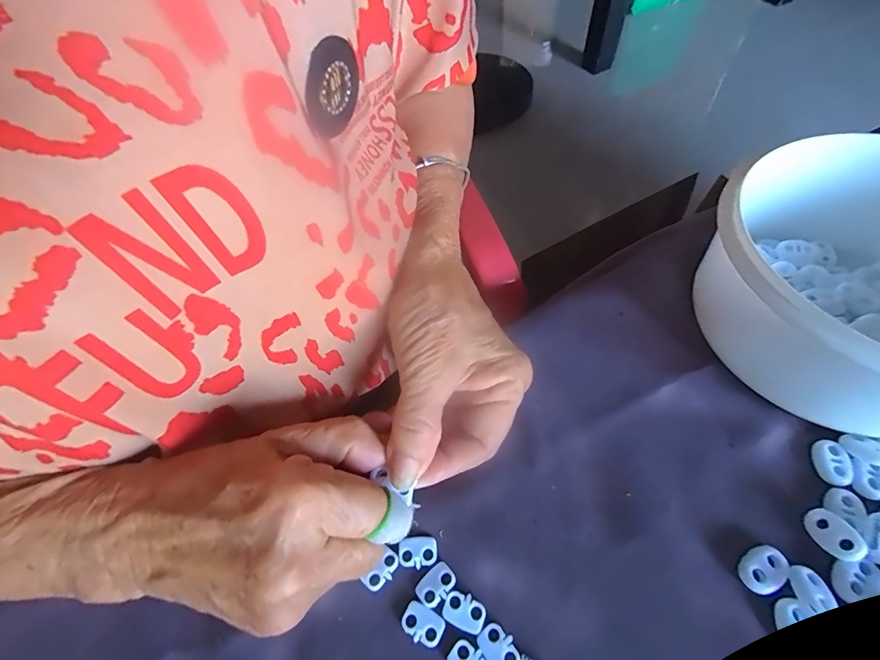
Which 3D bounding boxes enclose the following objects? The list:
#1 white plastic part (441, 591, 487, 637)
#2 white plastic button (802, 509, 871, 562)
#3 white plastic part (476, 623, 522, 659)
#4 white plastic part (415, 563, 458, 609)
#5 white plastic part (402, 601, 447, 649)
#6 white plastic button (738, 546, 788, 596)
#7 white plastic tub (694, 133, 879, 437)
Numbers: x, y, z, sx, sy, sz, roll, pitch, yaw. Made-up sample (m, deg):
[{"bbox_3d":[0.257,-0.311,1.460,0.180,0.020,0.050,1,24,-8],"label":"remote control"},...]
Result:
[{"bbox_3d":[0.011,0.126,0.187,0.019,0.004,0.013,18,60,16],"label":"white plastic part"},{"bbox_3d":[0.178,0.092,0.190,0.015,0.004,0.022,-43,38,14],"label":"white plastic button"},{"bbox_3d":[0.025,0.136,0.179,0.013,0.004,0.019,-35,60,-17],"label":"white plastic part"},{"bbox_3d":[-0.002,0.118,0.194,0.018,0.004,0.013,-36,61,-18],"label":"white plastic part"},{"bbox_3d":[-0.008,0.131,0.186,0.019,0.004,0.013,26,62,20],"label":"white plastic part"},{"bbox_3d":[0.144,0.107,0.187,0.020,0.005,0.015,-31,59,-15],"label":"white plastic button"},{"bbox_3d":[0.222,-0.020,0.220,0.150,0.073,0.153,-2,56,4],"label":"white plastic tub"}]

